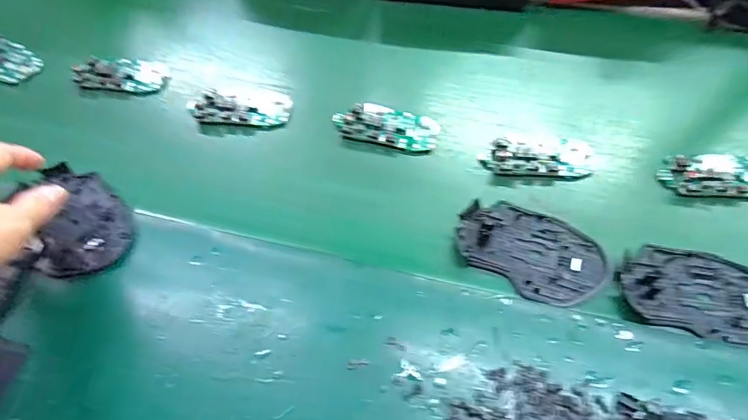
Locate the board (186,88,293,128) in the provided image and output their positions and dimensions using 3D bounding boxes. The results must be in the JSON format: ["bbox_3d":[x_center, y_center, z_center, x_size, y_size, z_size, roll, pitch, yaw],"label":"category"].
[{"bbox_3d":[-0.130,-0.101,0.439,0.094,0.012,0.040,4,57,3],"label":"board"}]

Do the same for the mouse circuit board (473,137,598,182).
[{"bbox_3d":[0.147,-0.049,0.403,0.101,0.010,0.043,-1,57,-1],"label":"mouse circuit board"}]

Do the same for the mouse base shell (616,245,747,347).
[{"bbox_3d":[0.241,0.060,0.335,0.109,0.009,0.069,14,58,9],"label":"mouse base shell"}]

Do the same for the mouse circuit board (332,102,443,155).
[{"bbox_3d":[0.012,-0.079,0.424,0.096,0.011,0.048,12,58,8],"label":"mouse circuit board"}]

